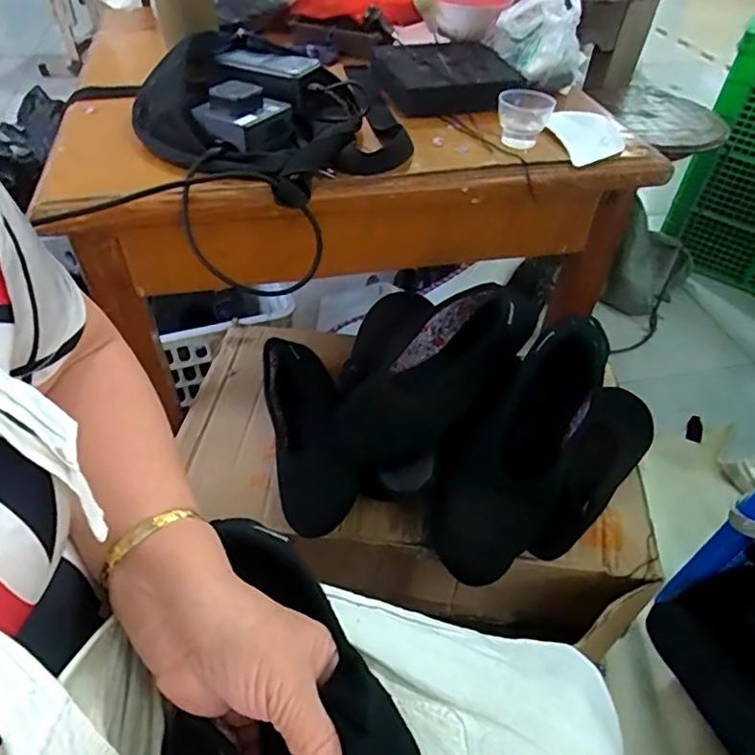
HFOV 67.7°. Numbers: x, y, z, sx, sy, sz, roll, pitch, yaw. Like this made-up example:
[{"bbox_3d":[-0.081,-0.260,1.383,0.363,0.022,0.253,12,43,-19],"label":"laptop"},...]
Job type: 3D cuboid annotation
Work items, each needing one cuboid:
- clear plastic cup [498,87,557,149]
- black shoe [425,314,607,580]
[{"bbox_3d":[0.150,-0.269,0.581,0.054,0.041,0.054,1,47,-2],"label":"clear plastic cup"},{"bbox_3d":[0.138,0.076,0.550,0.098,0.281,0.067,31,20,24],"label":"black shoe"}]

